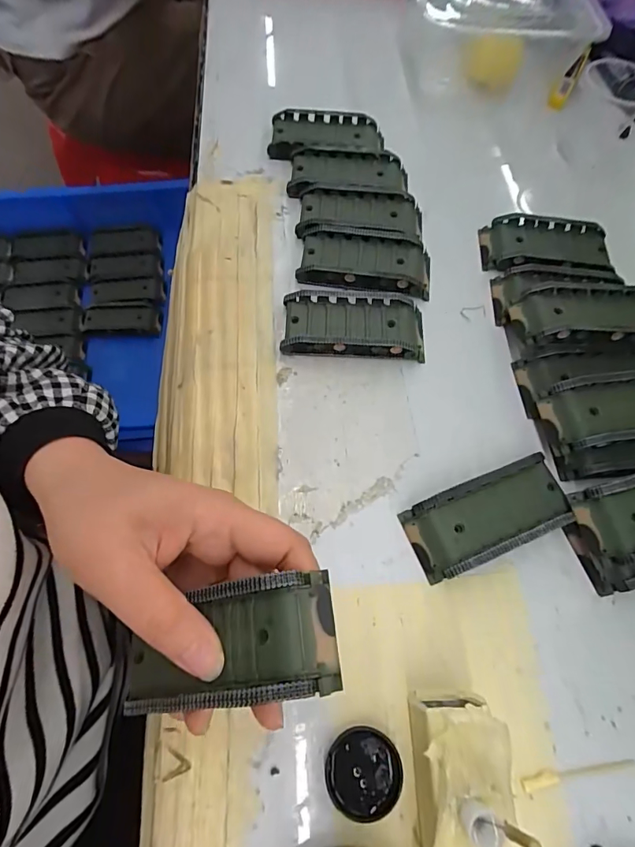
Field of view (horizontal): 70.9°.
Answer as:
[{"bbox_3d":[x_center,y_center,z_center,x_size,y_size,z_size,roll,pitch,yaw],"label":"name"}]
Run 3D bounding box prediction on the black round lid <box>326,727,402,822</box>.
[{"bbox_3d":[0.022,0.166,0.212,0.035,0.007,0.035,1,66,-3],"label":"black round lid"}]

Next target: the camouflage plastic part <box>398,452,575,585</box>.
[{"bbox_3d":[0.100,0.054,0.259,0.095,0.018,0.043,-19,69,-11],"label":"camouflage plastic part"}]

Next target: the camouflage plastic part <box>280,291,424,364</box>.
[{"bbox_3d":[0.026,-0.068,0.306,0.096,0.018,0.044,4,66,-1],"label":"camouflage plastic part"}]

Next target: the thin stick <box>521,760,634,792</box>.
[{"bbox_3d":[0.129,0.171,0.218,0.060,0.004,0.006,-6,67,-6],"label":"thin stick"}]

